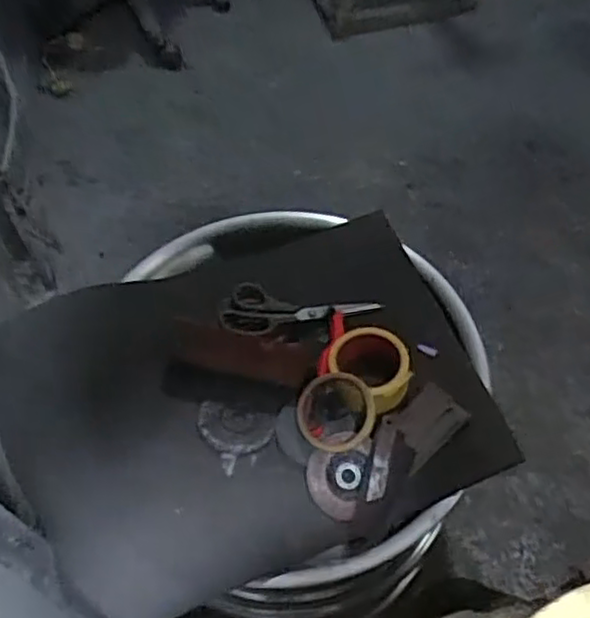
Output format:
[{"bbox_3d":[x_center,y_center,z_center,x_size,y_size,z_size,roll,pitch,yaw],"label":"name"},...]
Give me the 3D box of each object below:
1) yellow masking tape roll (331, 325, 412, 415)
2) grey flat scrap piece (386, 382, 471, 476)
[{"bbox_3d":[0.091,0.067,0.809,0.101,0.040,0.082,39,65,23],"label":"yellow masking tape roll"},{"bbox_3d":[0.148,0.131,0.791,0.089,0.004,0.062,-40,71,-14],"label":"grey flat scrap piece"}]

